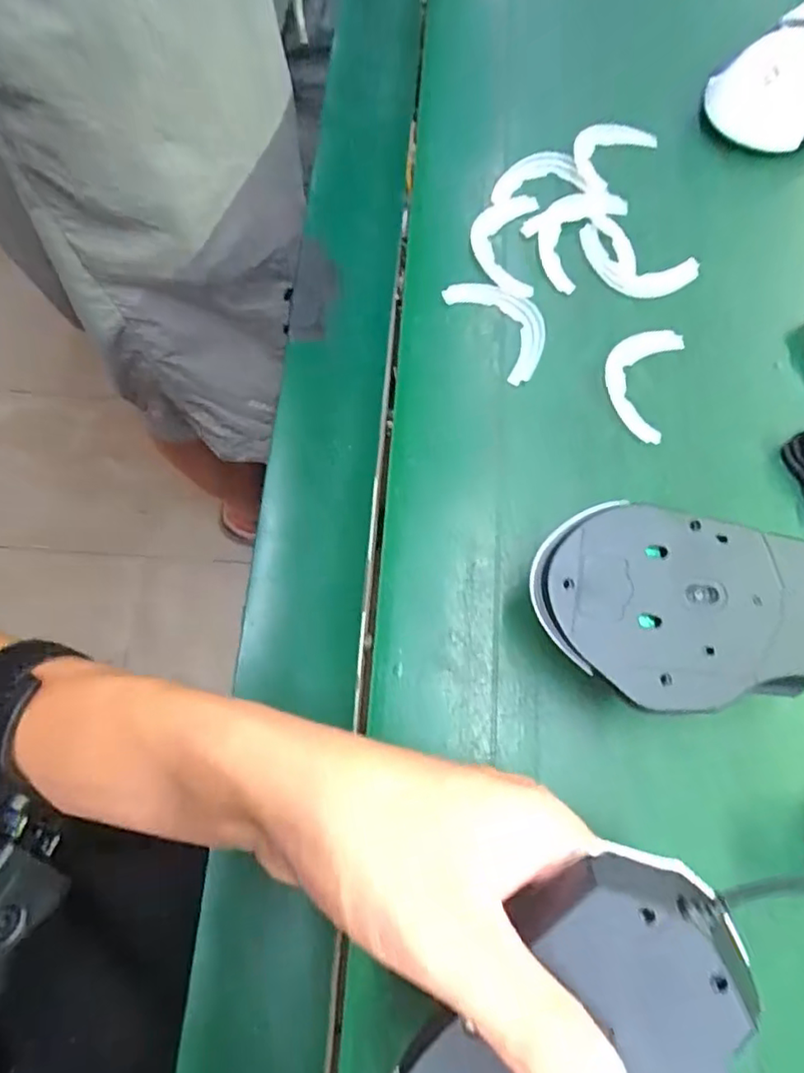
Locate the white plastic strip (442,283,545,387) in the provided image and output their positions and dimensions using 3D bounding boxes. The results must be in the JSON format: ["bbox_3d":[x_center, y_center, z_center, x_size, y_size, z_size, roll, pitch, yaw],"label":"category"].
[{"bbox_3d":[0.055,-0.112,0.324,0.038,0.004,0.066,-30,74,-12],"label":"white plastic strip"}]

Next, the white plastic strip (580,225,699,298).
[{"bbox_3d":[0.127,-0.147,0.338,0.065,0.004,0.033,22,71,5],"label":"white plastic strip"}]

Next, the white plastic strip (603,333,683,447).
[{"bbox_3d":[0.122,-0.082,0.317,0.035,0.006,0.069,21,71,5],"label":"white plastic strip"}]

